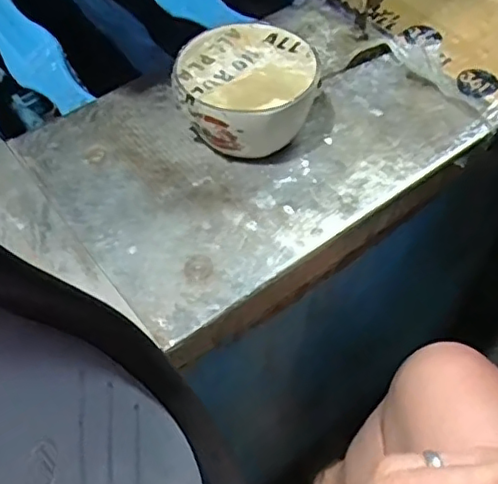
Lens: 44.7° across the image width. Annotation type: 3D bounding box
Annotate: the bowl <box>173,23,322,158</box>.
[{"bbox_3d":[-0.001,-0.112,0.476,0.100,0.062,0.106,-1,54,1],"label":"bowl"}]

